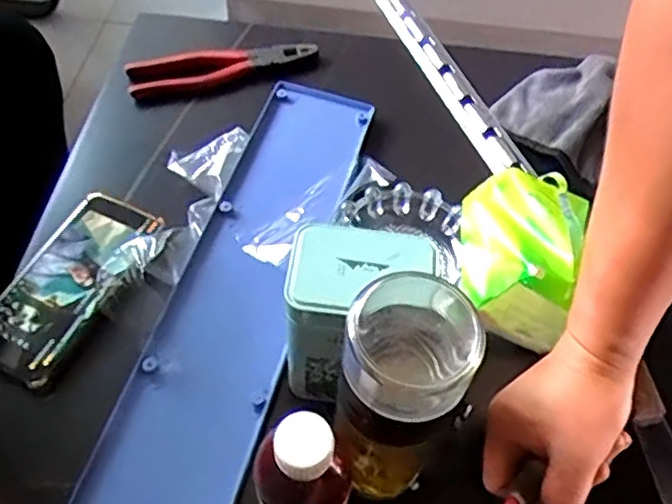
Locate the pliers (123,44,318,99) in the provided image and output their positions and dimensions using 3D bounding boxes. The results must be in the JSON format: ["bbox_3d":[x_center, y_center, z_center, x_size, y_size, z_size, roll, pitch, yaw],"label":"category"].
[{"bbox_3d":[-0.122,-0.206,0.681,0.199,0.028,0.055,-19,59,-14],"label":"pliers"}]

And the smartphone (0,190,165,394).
[{"bbox_3d":[-0.219,0.024,0.513,0.078,0.016,0.169,20,58,12],"label":"smartphone"}]

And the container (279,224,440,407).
[{"bbox_3d":[0.013,0.048,0.427,0.087,0.130,0.068,6,56,3],"label":"container"}]

